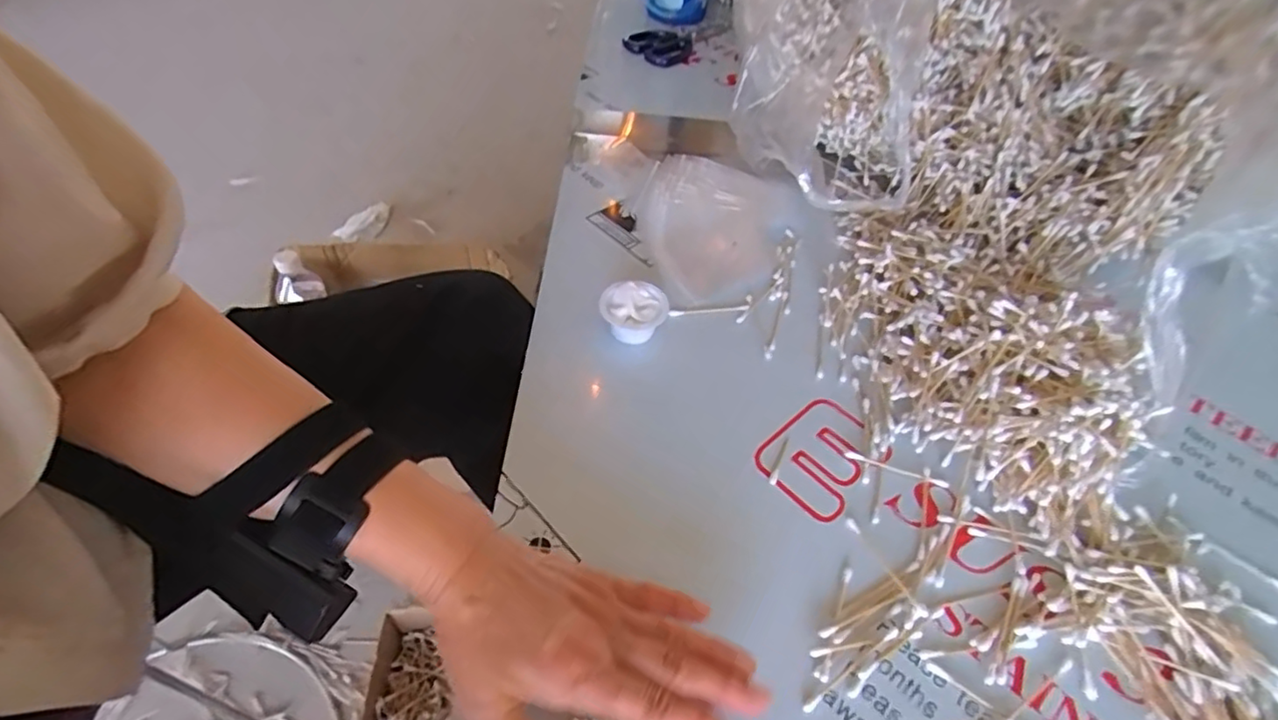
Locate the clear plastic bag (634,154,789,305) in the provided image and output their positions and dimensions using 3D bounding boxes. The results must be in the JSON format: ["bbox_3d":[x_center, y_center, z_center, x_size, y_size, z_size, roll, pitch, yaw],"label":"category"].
[{"bbox_3d":[0.067,-0.130,0.590,0.142,0.018,0.186,12,49,5],"label":"clear plastic bag"}]

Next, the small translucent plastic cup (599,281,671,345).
[{"bbox_3d":[-0.004,-0.036,0.502,0.055,0.038,0.050,3,49,-3],"label":"small translucent plastic cup"}]

